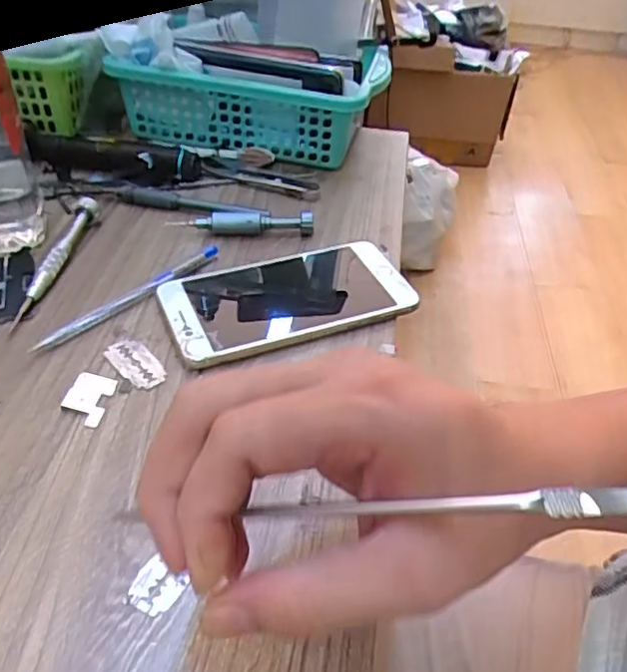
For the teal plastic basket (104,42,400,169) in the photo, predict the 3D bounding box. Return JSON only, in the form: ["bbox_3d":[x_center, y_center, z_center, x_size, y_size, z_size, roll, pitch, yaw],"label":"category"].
[{"bbox_3d":[-0.051,-0.214,0.565,0.217,0.078,0.119,16,43,13],"label":"teal plastic basket"}]

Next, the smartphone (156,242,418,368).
[{"bbox_3d":[-0.016,-0.024,0.398,0.152,0.013,0.078,-14,45,-20],"label":"smartphone"}]

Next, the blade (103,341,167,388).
[{"bbox_3d":[-0.102,0.014,0.355,0.019,0.004,0.043,-29,51,-32],"label":"blade"}]

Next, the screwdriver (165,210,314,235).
[{"bbox_3d":[-0.054,-0.084,0.460,0.106,0.019,0.015,3,41,-2],"label":"screwdriver"}]

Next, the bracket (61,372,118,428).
[{"bbox_3d":[-0.120,0.032,0.333,0.023,0.004,0.033,8,41,4],"label":"bracket"}]

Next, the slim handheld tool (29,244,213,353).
[{"bbox_3d":[-0.112,-0.025,0.394,0.009,0.010,0.135,34,49,29],"label":"slim handheld tool"}]

